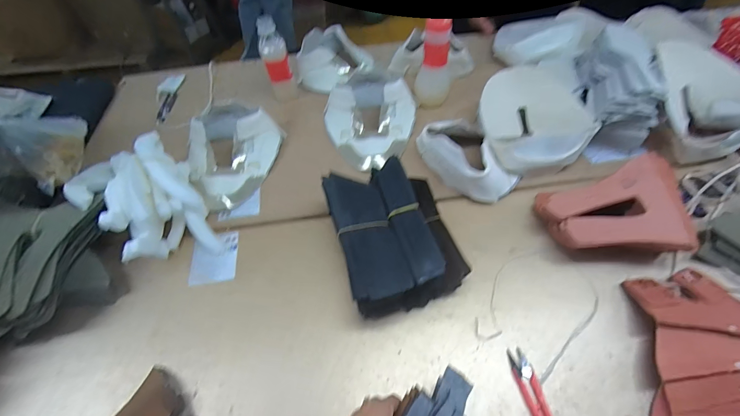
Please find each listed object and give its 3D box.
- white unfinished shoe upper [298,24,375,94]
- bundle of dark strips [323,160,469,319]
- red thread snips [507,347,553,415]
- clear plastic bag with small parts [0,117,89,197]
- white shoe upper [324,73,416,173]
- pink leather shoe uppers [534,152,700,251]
[{"bbox_3d":[-0.087,-0.344,0.799,0.137,0.074,0.170,32,62,24],"label":"white unfinished shoe upper"},{"bbox_3d":[0.034,0.040,0.509,0.163,0.102,0.210,-15,54,-7],"label":"bundle of dark strips"},{"bbox_3d":[0.195,0.223,0.410,0.025,0.010,0.103,-9,53,-3],"label":"red thread snips"},{"bbox_3d":[-0.489,-0.106,0.521,0.023,0.125,0.118,-9,34,15],"label":"clear plastic bag with small parts"},{"bbox_3d":[-0.002,-0.178,0.672,0.184,0.062,0.206,-1,53,3],"label":"white shoe upper"},{"bbox_3d":[0.361,-0.006,0.521,0.191,0.070,0.163,5,54,7],"label":"pink leather shoe uppers"}]

